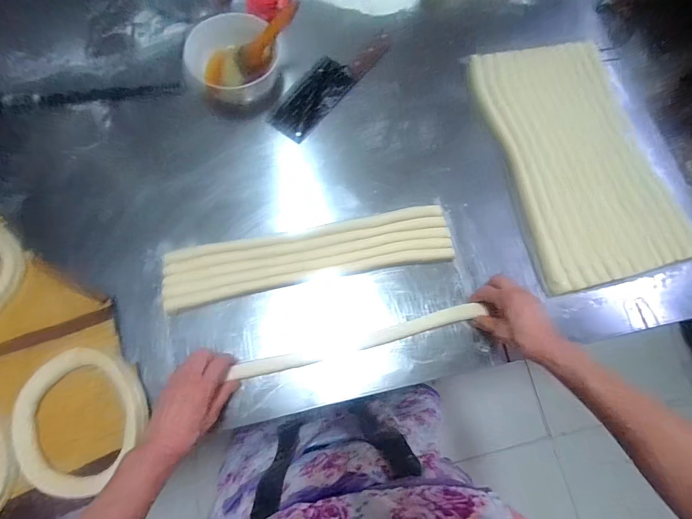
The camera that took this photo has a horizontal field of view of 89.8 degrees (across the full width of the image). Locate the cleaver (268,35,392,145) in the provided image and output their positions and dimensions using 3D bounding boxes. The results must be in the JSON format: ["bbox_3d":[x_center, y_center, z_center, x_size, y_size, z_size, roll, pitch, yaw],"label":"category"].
[{"bbox_3d":[-0.029,-0.329,0.631,0.083,0.023,0.268,39,75,10],"label":"cleaver"}]

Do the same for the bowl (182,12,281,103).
[{"bbox_3d":[-0.180,-0.328,0.590,0.153,0.082,0.133,-27,75,-10],"label":"bowl"}]

